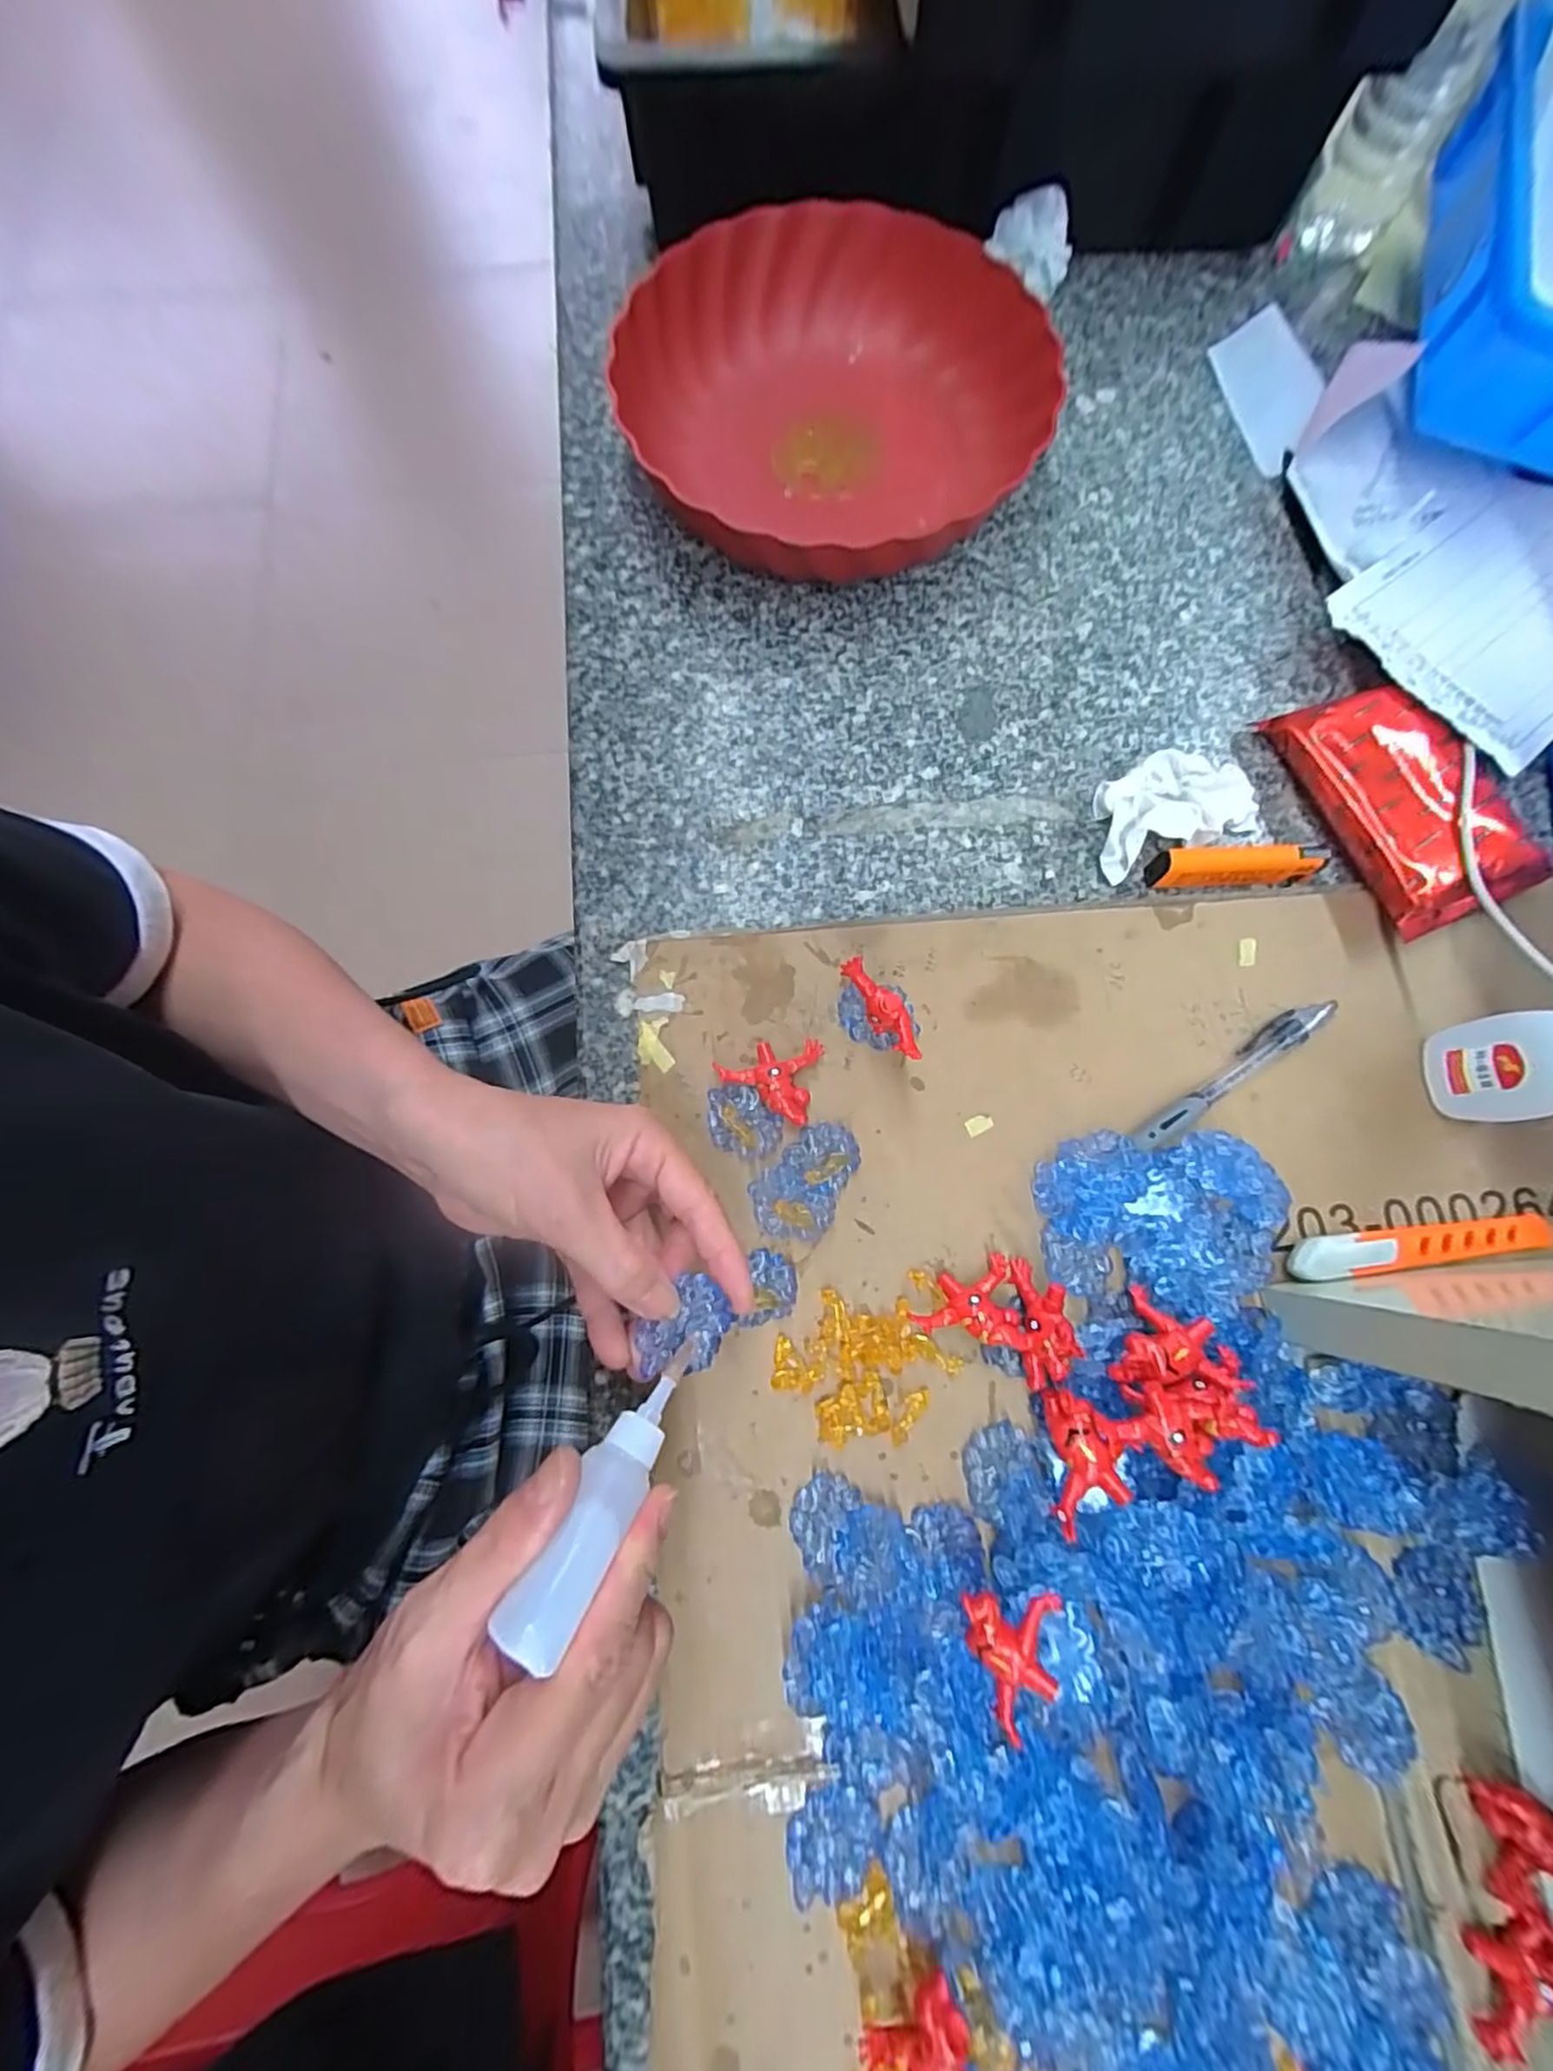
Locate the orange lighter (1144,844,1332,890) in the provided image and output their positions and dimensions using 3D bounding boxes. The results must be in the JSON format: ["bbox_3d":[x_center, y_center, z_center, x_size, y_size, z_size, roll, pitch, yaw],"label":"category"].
[{"bbox_3d":[0.234,-0.086,0.344,0.081,0.018,0.014,-1,76,1],"label":"orange lighter"}]

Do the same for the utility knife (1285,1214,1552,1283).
[{"bbox_3d":[0.287,0.093,0.302,0.123,0.014,0.017,-7,76,-1],"label":"utility knife"}]

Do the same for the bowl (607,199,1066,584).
[{"bbox_3d":[0.047,-0.376,0.403,0.225,0.058,0.234,0,76,1],"label":"bowl"}]

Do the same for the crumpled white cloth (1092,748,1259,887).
[{"bbox_3d":[0.201,-0.118,0.353,0.086,0.025,0.053,-21,76,-4],"label":"crumpled white cloth"}]

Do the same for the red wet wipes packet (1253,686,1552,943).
[{"bbox_3d":[0.320,-0.119,0.346,0.074,0.025,0.129,-17,76,-3],"label":"red wet wipes packet"}]

